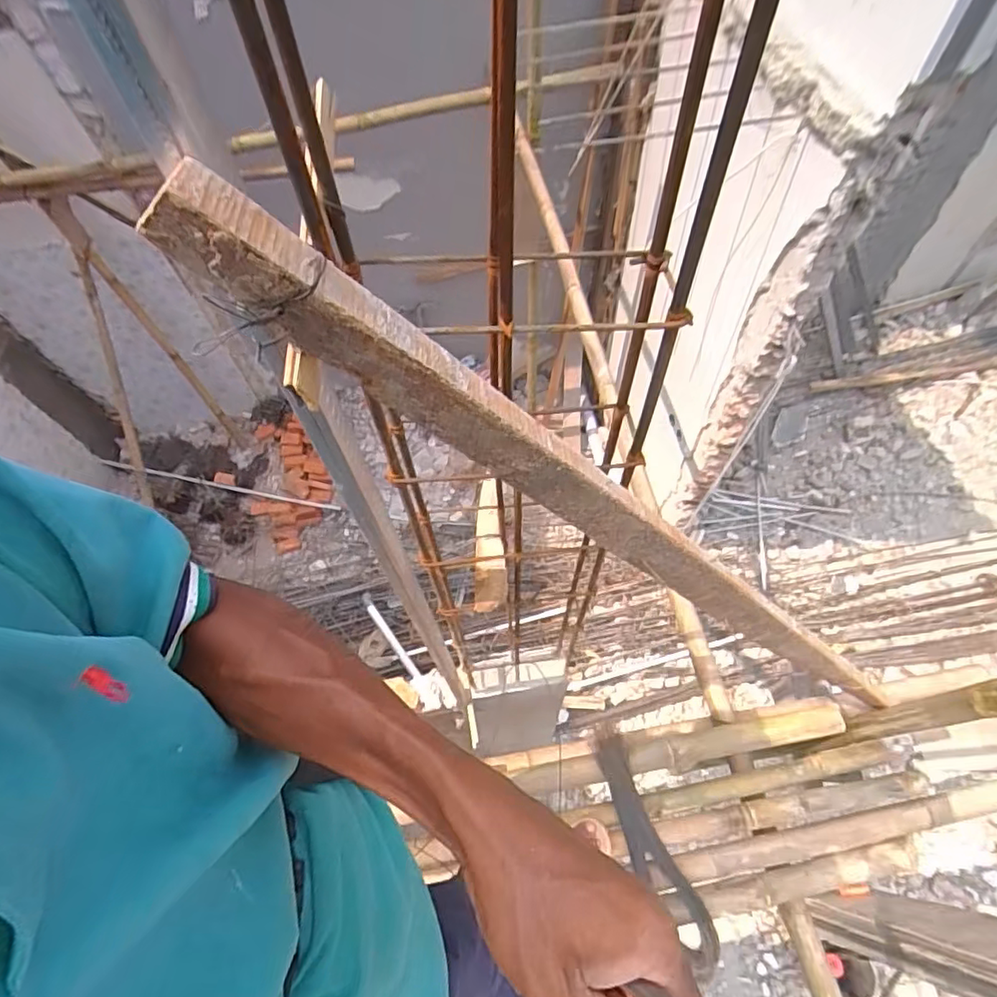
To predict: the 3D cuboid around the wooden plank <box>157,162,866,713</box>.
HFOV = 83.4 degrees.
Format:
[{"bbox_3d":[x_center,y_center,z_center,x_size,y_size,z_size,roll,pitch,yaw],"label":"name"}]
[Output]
[{"bbox_3d":[0.237,0.099,0.600,0.056,1.156,0.023,-24,52,34],"label":"wooden plank"}]

